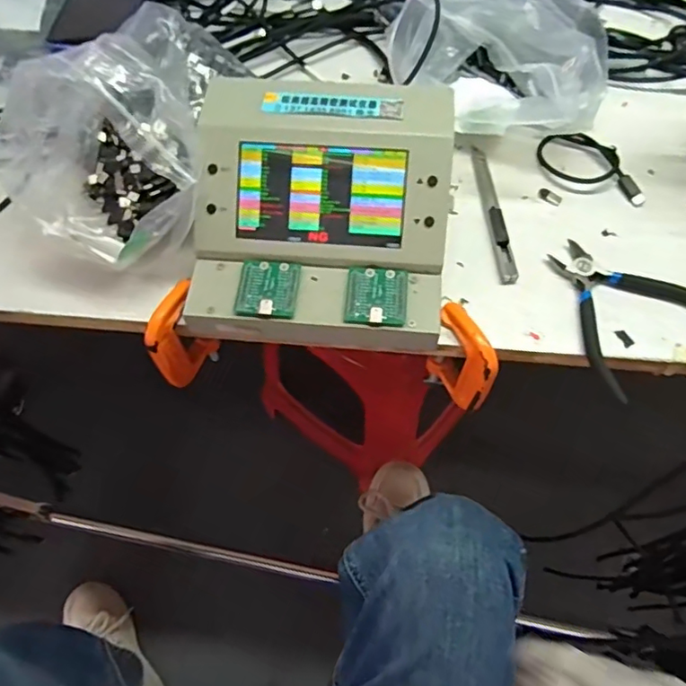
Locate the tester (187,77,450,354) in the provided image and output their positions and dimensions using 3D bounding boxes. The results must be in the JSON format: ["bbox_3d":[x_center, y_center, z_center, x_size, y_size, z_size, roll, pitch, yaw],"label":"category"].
[{"bbox_3d":[-0.014,-0.086,0.387,0.164,0.079,0.160,5,63,4],"label":"tester"}]

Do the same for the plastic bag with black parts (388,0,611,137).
[{"bbox_3d":[0.119,-0.212,0.452,0.163,0.071,0.108,30,67,15],"label":"plastic bag with black parts"}]

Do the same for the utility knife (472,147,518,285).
[{"bbox_3d":[0.113,-0.102,0.430,0.012,0.006,0.130,-4,63,-1],"label":"utility knife"}]

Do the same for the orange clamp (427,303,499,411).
[{"bbox_3d":[0.084,0.015,0.410,0.017,0.085,0.061,-22,64,-10],"label":"orange clamp"}]

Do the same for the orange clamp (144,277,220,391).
[{"bbox_3d":[-0.118,-0.002,0.415,0.014,0.090,0.051,27,67,14],"label":"orange clamp"}]

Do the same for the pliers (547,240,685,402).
[{"bbox_3d":[0.192,-0.029,0.389,0.101,0.010,0.105,-26,67,-12],"label":"pliers"}]

